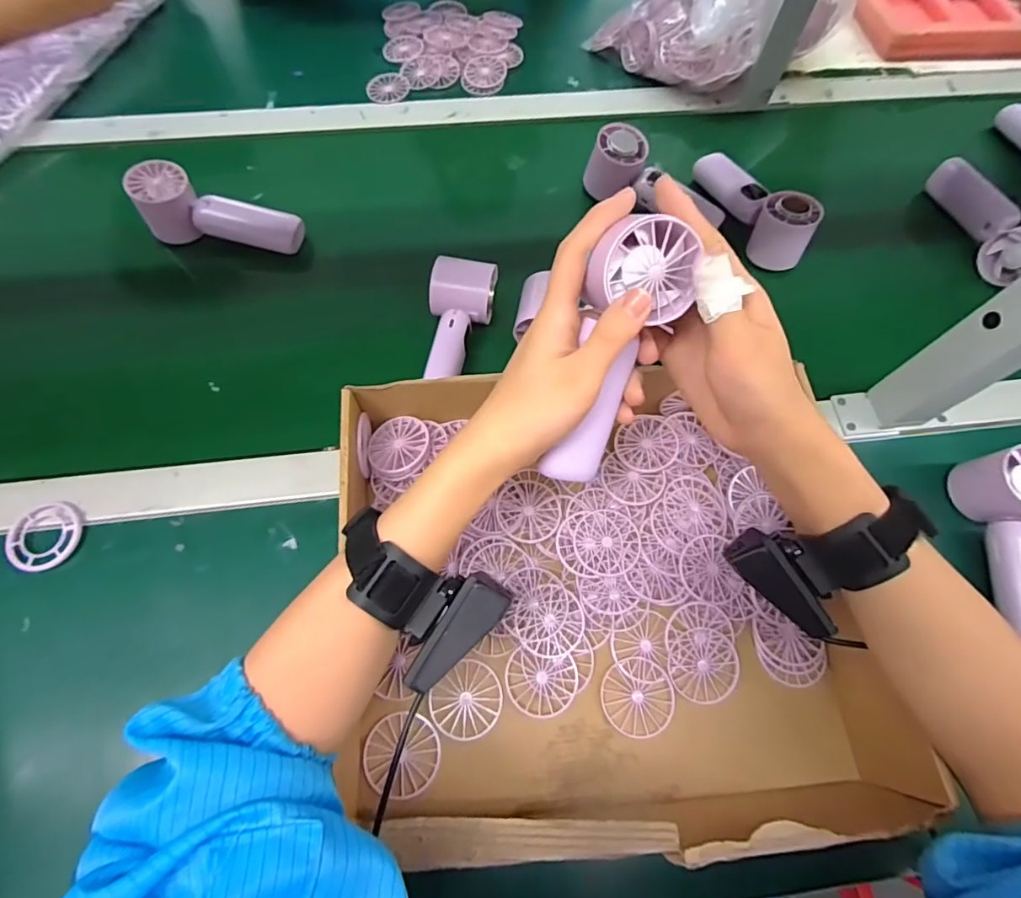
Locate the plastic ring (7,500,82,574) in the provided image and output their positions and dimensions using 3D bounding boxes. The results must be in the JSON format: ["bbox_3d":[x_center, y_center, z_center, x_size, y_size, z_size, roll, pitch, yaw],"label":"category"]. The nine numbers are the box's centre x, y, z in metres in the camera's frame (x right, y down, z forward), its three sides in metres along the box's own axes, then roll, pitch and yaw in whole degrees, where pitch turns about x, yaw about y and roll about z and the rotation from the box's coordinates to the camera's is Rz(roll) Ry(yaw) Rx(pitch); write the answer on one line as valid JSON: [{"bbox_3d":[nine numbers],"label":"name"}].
[{"bbox_3d":[-0.365,0.068,0.402,0.048,0.005,0.054,6,67,0],"label":"plastic ring"}]

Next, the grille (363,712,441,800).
[{"bbox_3d":[-0.072,0.206,0.347,0.049,0.008,0.047,-2,59,3],"label":"grille"}]

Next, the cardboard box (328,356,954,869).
[{"bbox_3d":[0.058,0.090,0.356,0.333,0.079,0.295,-2,67,-3],"label":"cardboard box"}]

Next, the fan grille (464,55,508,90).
[{"bbox_3d":[-0.031,-0.470,0.639,0.051,0.004,0.057,13,67,3],"label":"fan grille"}]

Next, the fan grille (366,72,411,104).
[{"bbox_3d":[-0.147,-0.440,0.627,0.051,0.005,0.051,1,67,-2],"label":"fan grille"}]

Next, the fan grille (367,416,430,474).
[{"bbox_3d":[-0.089,-0.003,0.408,0.048,0.012,0.049,-13,68,-8],"label":"fan grille"}]

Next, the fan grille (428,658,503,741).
[{"bbox_3d":[-0.029,0.174,0.356,0.048,0.004,0.046,1,67,-2],"label":"fan grille"}]

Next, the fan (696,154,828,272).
[{"bbox_3d":[0.259,-0.261,0.533,0.056,0.055,0.154,-18,69,-9],"label":"fan"}]

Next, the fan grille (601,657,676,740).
[{"bbox_3d":[0.090,0.175,0.364,0.050,0.004,0.049,6,67,0],"label":"fan grille"}]

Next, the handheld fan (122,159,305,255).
[{"bbox_3d":[-0.289,-0.233,0.506,0.150,0.048,0.056,14,68,4],"label":"handheld fan"}]

